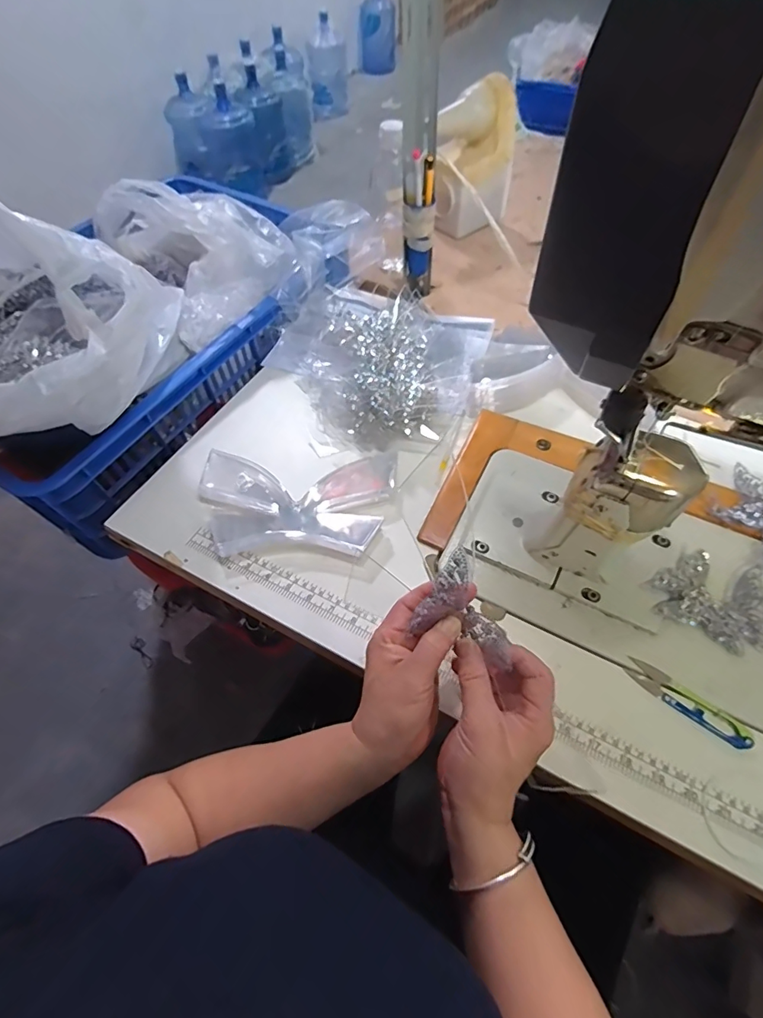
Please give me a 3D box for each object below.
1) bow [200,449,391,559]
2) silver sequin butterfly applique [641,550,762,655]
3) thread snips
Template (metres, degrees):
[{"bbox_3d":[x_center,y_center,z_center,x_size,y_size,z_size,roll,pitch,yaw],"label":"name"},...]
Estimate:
[{"bbox_3d":[-0.095,-0.012,0.527,0.215,0.026,0.125,0,58,2],"label":"bow"},{"bbox_3d":[0.311,0.081,0.445,0.101,0.020,0.079,27,62,18],"label":"silver sequin butterfly applique"},{"bbox_3d":[0.268,0.168,0.413,0.102,0.014,0.020,34,64,21],"label":"thread snips"}]

